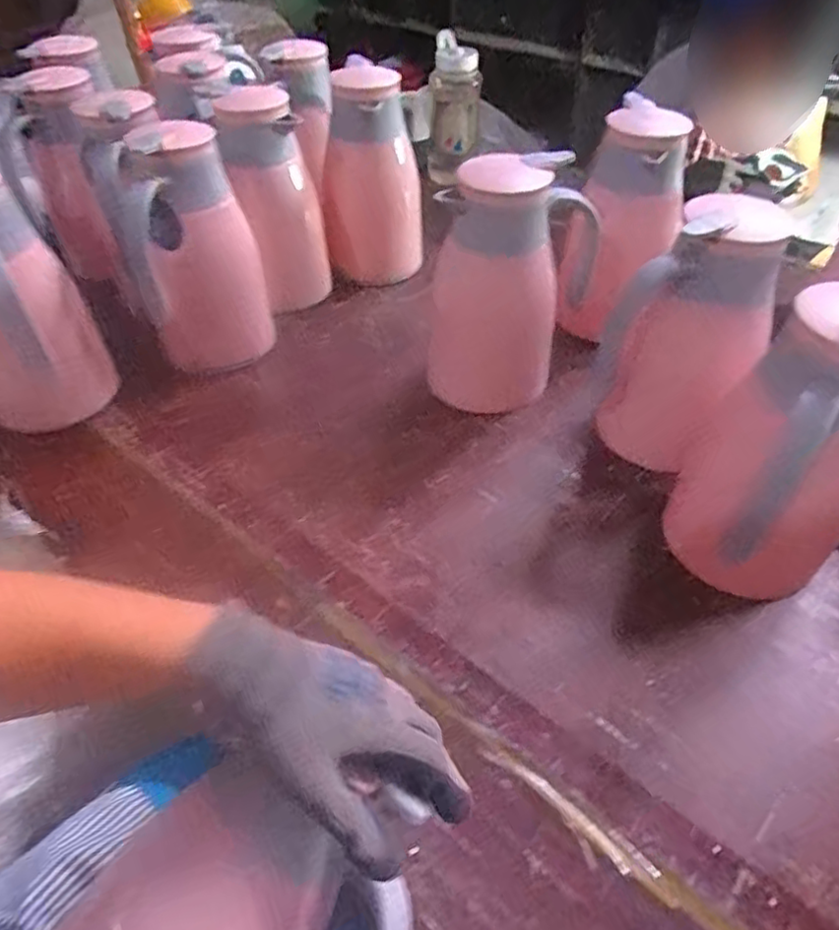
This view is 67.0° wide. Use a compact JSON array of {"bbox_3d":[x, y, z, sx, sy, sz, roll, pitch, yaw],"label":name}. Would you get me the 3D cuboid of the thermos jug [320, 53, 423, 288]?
[{"bbox_3d":[-0.069,-0.394,0.873,0.133,0.247,0.119,-7,47,-5],"label":"thermos jug"}]

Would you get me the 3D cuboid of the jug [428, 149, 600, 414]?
[{"bbox_3d":[0.096,-0.184,0.682,0.157,0.250,0.119,12,48,12],"label":"jug"}]

